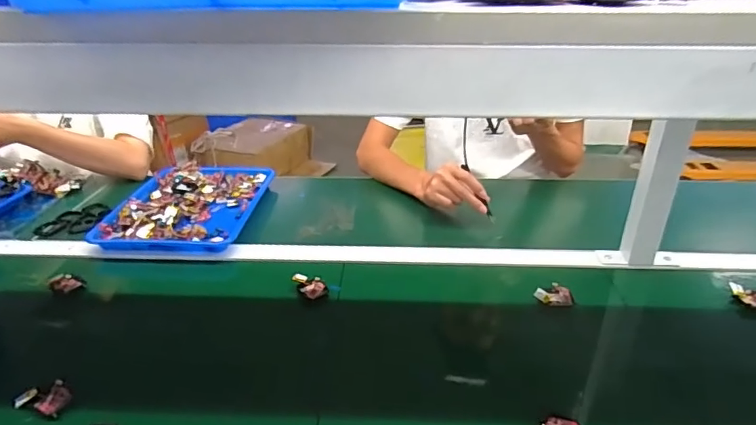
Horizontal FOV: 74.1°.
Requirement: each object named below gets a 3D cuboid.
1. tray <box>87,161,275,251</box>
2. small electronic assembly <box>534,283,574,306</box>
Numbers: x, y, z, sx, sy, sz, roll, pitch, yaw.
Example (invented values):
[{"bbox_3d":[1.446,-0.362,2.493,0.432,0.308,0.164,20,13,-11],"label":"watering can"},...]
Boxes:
[{"bbox_3d":[-0.350,-0.023,0.959,0.242,0.031,0.314,1,29,2],"label":"tray"},{"bbox_3d":[0.251,0.117,0.716,0.053,0.016,0.034,1,29,3],"label":"small electronic assembly"}]

